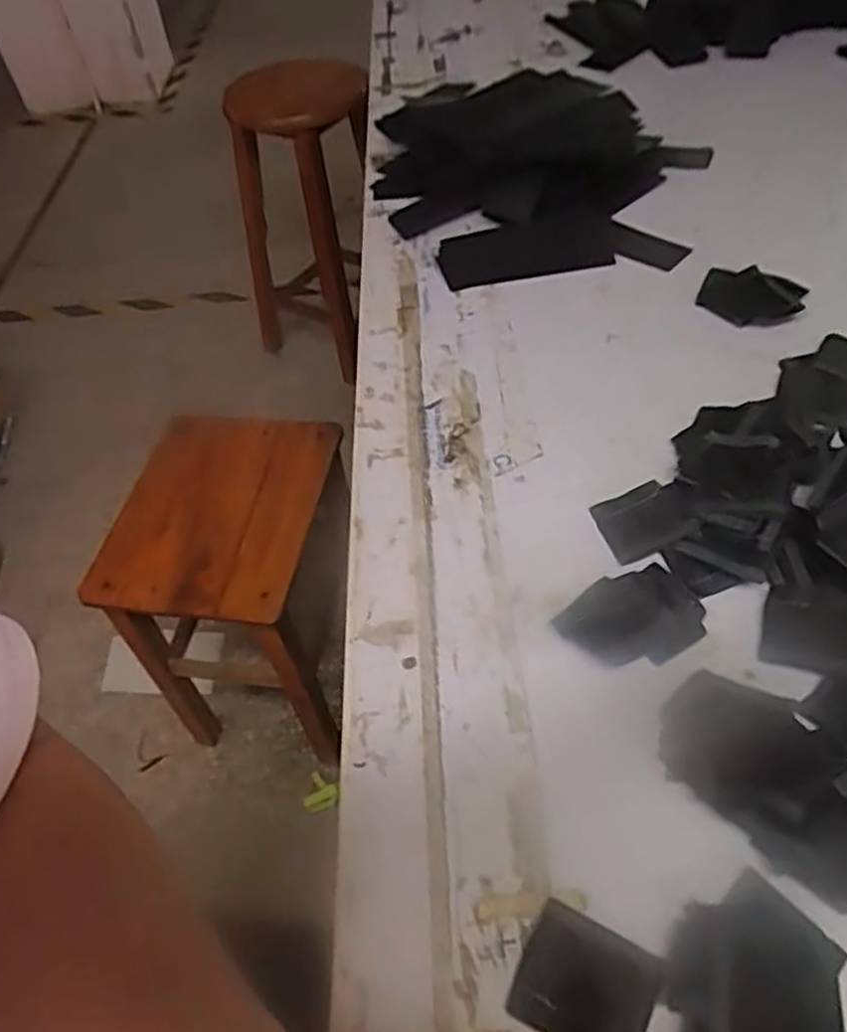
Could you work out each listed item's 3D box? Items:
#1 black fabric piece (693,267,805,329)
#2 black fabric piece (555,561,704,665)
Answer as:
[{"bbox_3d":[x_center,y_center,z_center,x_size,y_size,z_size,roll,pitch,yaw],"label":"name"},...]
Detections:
[{"bbox_3d":[0.266,-0.182,0.608,0.071,0.005,0.080,-37,56,-23],"label":"black fabric piece"},{"bbox_3d":[0.119,0.059,0.419,0.075,0.006,0.055,-27,52,-16],"label":"black fabric piece"}]

